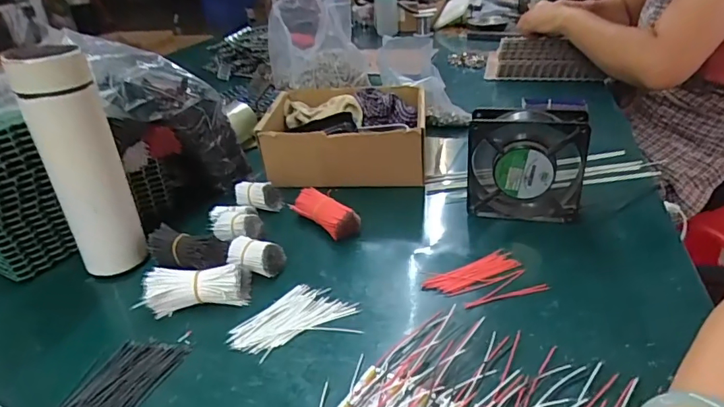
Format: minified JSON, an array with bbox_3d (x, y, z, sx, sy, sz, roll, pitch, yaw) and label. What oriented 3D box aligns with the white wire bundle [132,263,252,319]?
[{"bbox_3d":[-0.154,0.079,0.451,0.093,0.036,0.033,-8,29,-6],"label":"white wire bundle"}]

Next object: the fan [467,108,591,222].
[{"bbox_3d":[0.179,-0.040,0.534,0.120,0.125,0.045,3,30,14],"label":"fan"}]

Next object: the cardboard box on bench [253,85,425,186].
[{"bbox_3d":[-0.020,-0.093,0.675,0.210,0.090,0.162,0,29,8],"label":"cardboard box on bench"}]

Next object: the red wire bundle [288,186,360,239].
[{"bbox_3d":[-0.042,0.013,0.557,0.086,0.037,0.034,20,37,37],"label":"red wire bundle"}]

